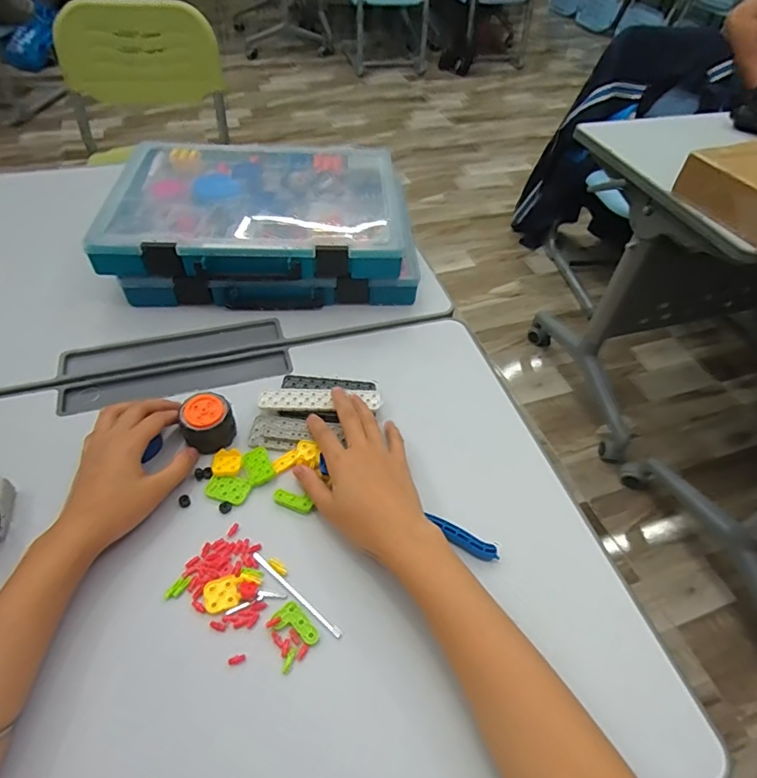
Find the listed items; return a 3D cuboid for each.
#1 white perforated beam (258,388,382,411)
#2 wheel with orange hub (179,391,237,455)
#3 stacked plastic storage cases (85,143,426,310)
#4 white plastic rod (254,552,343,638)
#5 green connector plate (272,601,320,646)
[{"bbox_3d":[-0.060,0.010,0.530,0.126,0.010,0.028,0,47,-5],"label":"white perforated beam"},{"bbox_3d":[-0.164,0.033,0.490,0.044,0.039,0.046,-1,47,-2],"label":"wheel with orange hub"},{"bbox_3d":[-0.149,-0.222,0.690,0.377,0.104,0.265,-1,50,-5],"label":"stacked plastic storage cases"},{"bbox_3d":[-0.066,0.164,0.405,0.096,0.009,0.006,33,55,22],"label":"white plastic rod"},{"bbox_3d":[-0.064,0.185,0.392,0.037,0.006,0.023,39,57,25],"label":"green connector plate"}]

